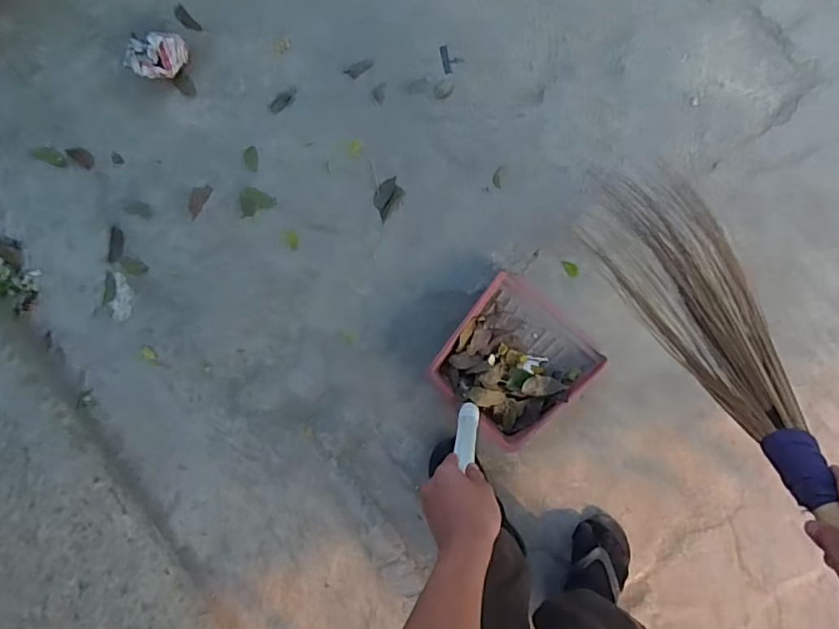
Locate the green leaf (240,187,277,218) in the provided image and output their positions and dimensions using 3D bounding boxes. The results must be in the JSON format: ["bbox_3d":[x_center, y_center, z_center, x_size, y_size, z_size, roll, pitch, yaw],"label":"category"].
[{"bbox_3d":[-0.346,-0.244,1.143,0.076,0.006,0.058,-16,88,6],"label":"green leaf"}]

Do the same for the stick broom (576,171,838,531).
[{"bbox_3d":[0.383,-0.016,0.756,0.155,0.632,0.106,-5,127,7],"label":"stick broom"}]

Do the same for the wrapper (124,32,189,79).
[{"bbox_3d":[-0.547,-0.548,1.129,0.115,0.082,0.093,-20,87,6],"label":"wrapper"}]

